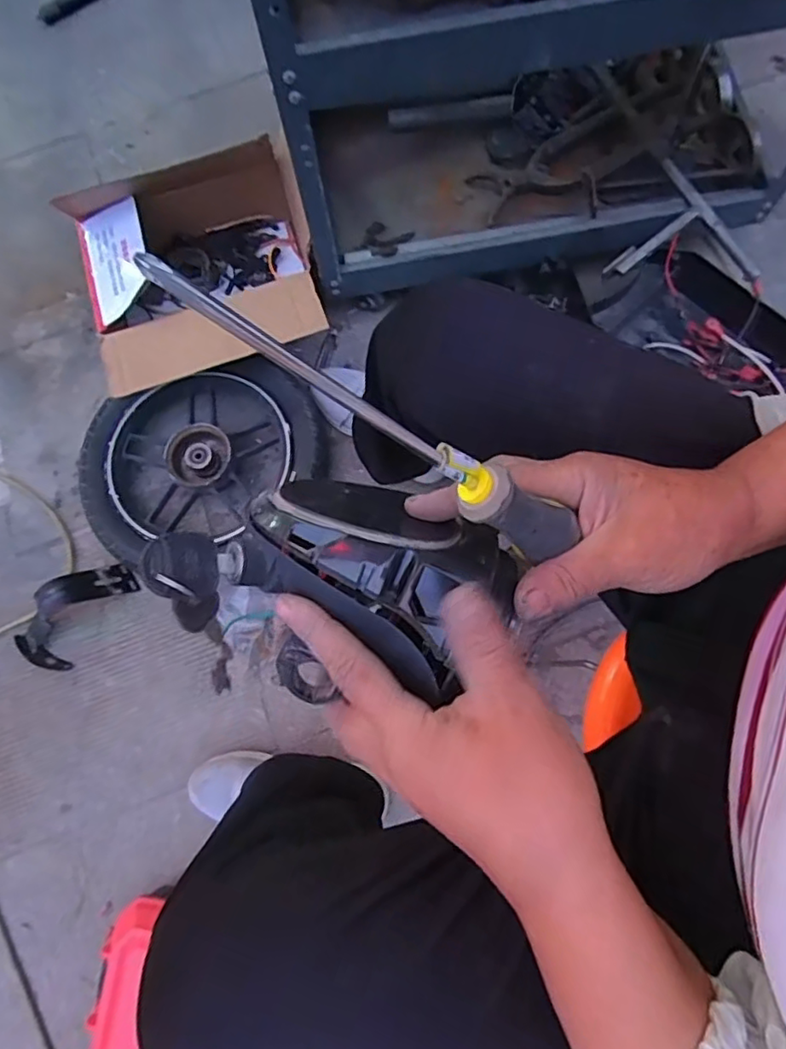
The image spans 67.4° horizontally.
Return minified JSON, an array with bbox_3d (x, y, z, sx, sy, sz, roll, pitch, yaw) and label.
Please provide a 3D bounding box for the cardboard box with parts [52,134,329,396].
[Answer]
[{"bbox_3d":[-0.281,-0.356,0.903,0.328,0.170,0.329,-16,76,-1],"label":"cardboard box with parts"}]

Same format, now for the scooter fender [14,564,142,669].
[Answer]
[{"bbox_3d":[-0.456,0.130,0.829,0.186,0.088,0.083,-40,78,-7],"label":"scooter fender"}]

